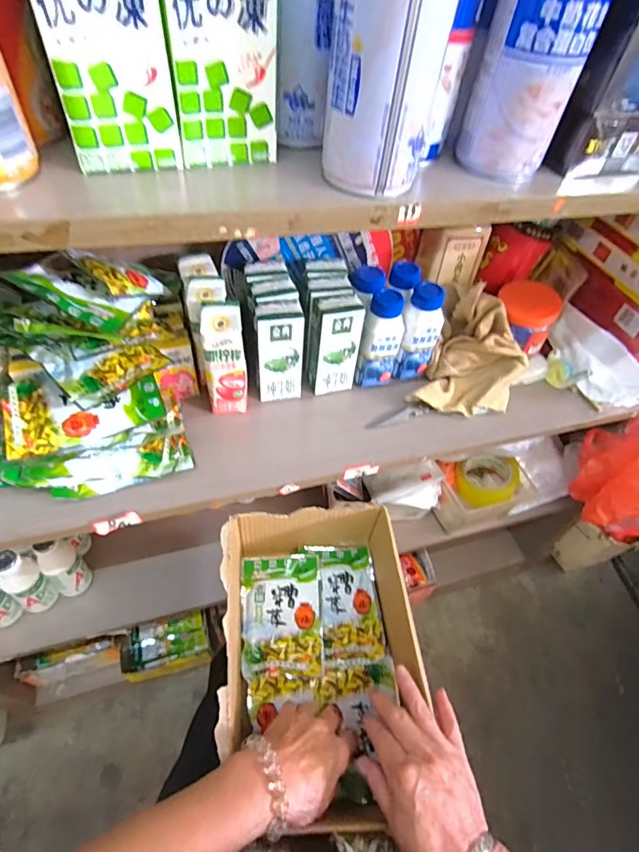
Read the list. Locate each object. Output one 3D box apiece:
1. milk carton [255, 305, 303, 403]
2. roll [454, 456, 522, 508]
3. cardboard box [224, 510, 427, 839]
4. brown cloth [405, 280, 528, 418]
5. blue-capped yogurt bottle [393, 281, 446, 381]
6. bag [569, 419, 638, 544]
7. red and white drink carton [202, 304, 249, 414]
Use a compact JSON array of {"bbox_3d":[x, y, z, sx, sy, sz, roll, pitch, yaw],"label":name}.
[{"bbox_3d":[-0.049,-0.088,0.544,0.056,0.128,0.031,-1,50,-6],"label":"milk carton"},{"bbox_3d":[0.299,0.096,0.784,0.098,0.068,0.090,3,50,-3],"label":"roll"},{"bbox_3d":[-0.009,0.244,0.510,0.196,0.122,0.279,0,50,-6],"label":"cardboard box"},{"bbox_3d":[0.207,-0.095,0.588,0.135,0.094,0.155,23,52,13],"label":"brown cloth"},{"bbox_3d":[0.132,-0.126,0.603,0.055,0.148,0.050,-6,48,-10],"label":"blue-capped yogurt bottle"},{"bbox_3d":[0.552,0.068,0.733,0.166,0.326,0.148,-8,52,-12],"label":"bag"},{"bbox_3d":[-0.112,-0.078,0.520,0.045,0.134,0.044,-6,51,-10],"label":"red and white drink carton"}]

